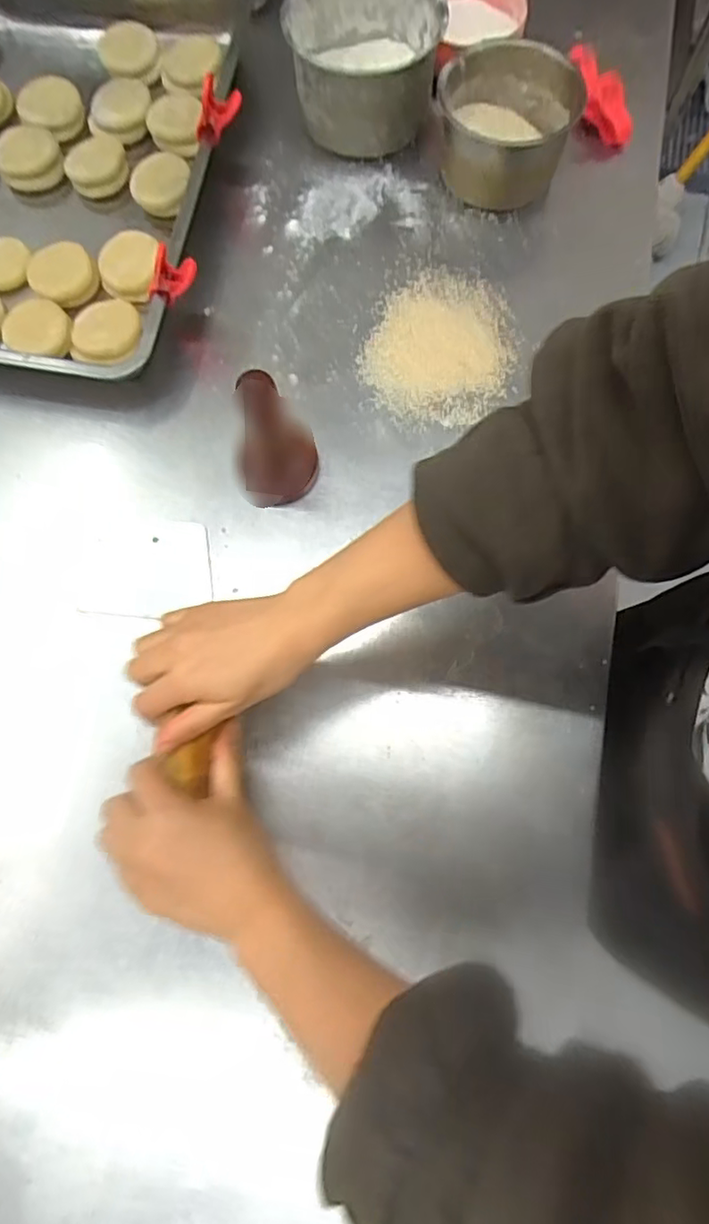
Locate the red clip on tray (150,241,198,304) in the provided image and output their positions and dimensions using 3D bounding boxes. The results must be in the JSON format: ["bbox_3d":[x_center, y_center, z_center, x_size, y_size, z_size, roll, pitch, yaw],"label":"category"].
[{"bbox_3d":[-0.160,-0.294,0.523,0.042,0.039,0.024,5,75,3],"label":"red clip on tray"}]

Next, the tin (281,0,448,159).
[{"bbox_3d":[0.011,-0.548,0.606,0.143,0.093,0.142,-1,75,2],"label":"tin"}]

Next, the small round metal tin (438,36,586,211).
[{"bbox_3d":[0.150,-0.471,0.588,0.127,0.074,0.122,-1,75,2],"label":"small round metal tin"}]

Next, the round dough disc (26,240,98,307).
[{"bbox_3d":[-0.282,-0.328,0.584,0.070,0.010,0.057,28,93,11],"label":"round dough disc"}]

